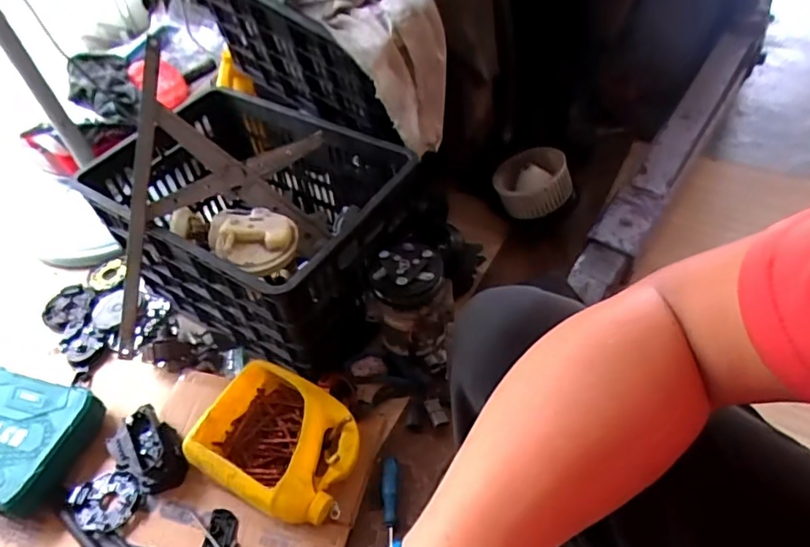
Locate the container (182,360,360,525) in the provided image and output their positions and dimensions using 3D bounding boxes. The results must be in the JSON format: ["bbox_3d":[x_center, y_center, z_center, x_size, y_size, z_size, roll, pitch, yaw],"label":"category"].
[{"bbox_3d":[-0.182,0.251,0.804,0.222,0.096,0.181,20,54,22],"label":"container"}]

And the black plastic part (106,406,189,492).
[{"bbox_3d":[-0.384,0.268,0.817,0.122,0.069,0.085,35,61,30],"label":"black plastic part"}]

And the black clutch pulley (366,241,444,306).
[{"bbox_3d":[0.001,-0.002,0.837,0.112,0.040,0.107,34,60,30],"label":"black clutch pulley"}]

